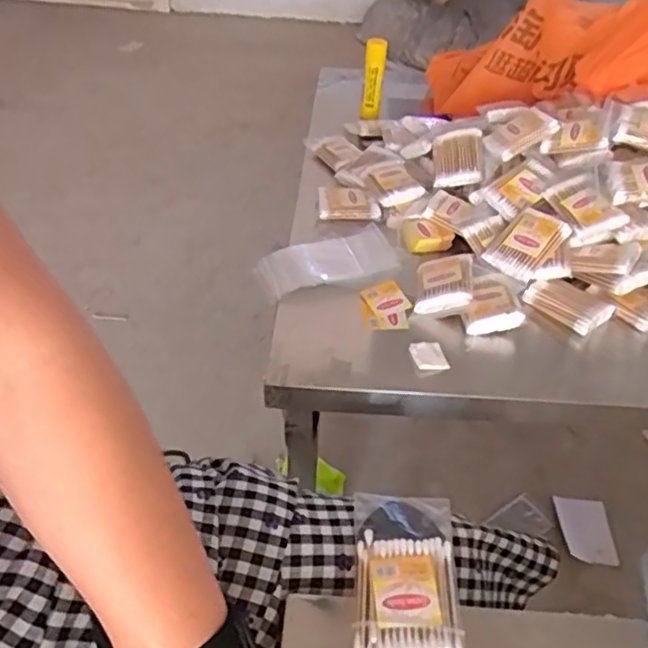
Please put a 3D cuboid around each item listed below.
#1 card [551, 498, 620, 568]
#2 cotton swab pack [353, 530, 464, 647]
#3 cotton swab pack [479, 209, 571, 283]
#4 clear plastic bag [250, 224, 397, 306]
[{"bbox_3d":[0.405,0.320,0.966,0.073,0.005,0.108,-1,43,6],"label":"card"},{"bbox_3d":[0.051,0.170,0.384,0.062,0.013,0.077,3,42,2],"label":"cotton swab pack"},{"bbox_3d":[0.204,-0.082,0.635,0.075,0.016,0.058,-48,55,-5],"label":"cotton swab pack"},{"bbox_3d":[0.004,-0.069,0.662,0.144,0.012,0.078,-13,44,-15],"label":"clear plastic bag"}]

